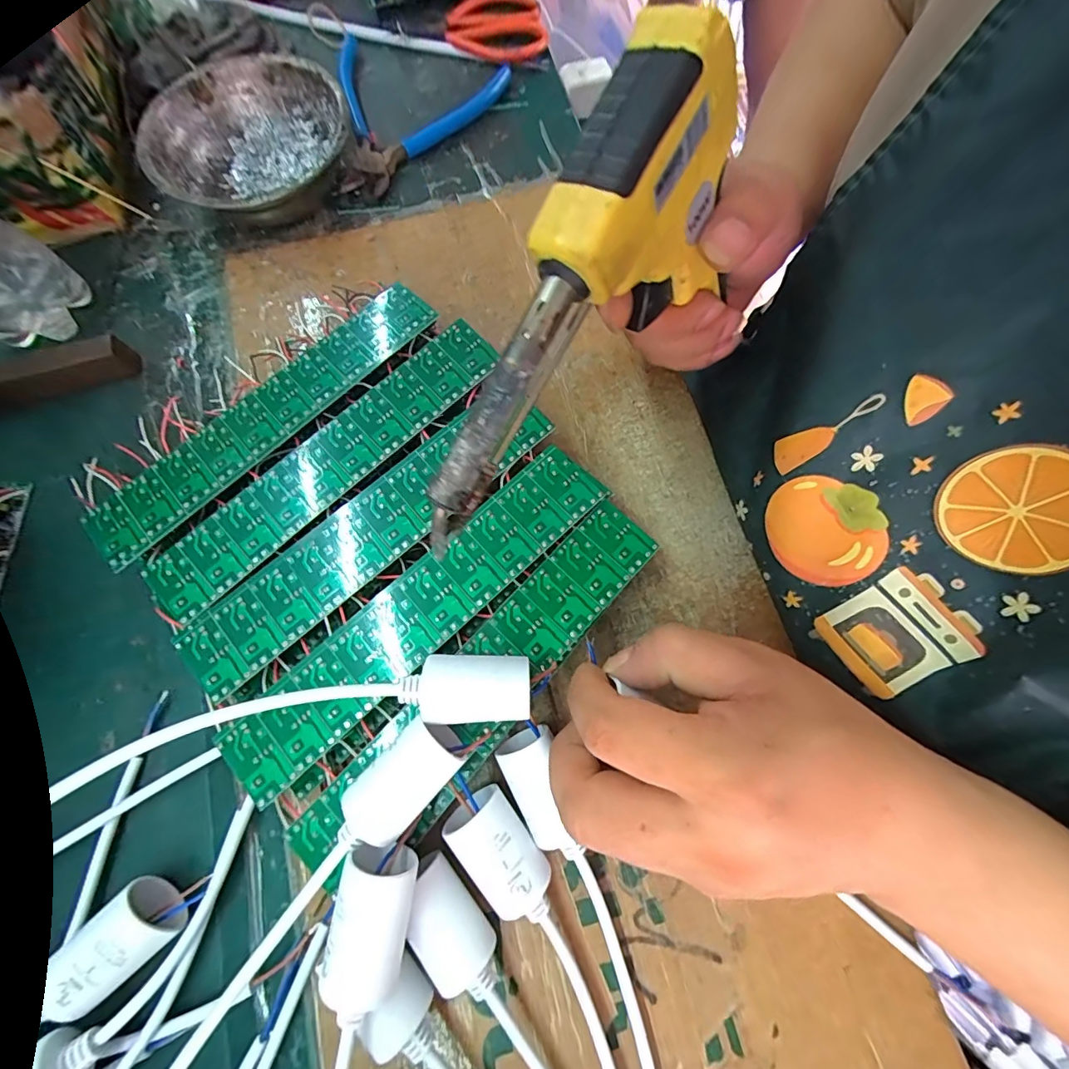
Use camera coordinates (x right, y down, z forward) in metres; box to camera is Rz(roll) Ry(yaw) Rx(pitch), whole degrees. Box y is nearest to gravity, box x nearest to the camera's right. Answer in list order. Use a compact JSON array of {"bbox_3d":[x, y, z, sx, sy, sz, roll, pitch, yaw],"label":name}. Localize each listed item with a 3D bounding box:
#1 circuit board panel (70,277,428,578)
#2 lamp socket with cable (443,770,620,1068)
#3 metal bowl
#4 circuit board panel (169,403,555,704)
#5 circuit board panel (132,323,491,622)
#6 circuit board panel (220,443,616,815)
[{"bbox_3d":[-0.139,-0.063,0.243,0.043,0.004,0.199,41,79,15],"label":"circuit board panel"},{"bbox_3d":[0.016,0.200,0.184,0.030,0.031,0.207,-24,76,-6],"label":"lamp socket with cable"},{"bbox_3d":[-0.180,-0.252,0.307,0.128,0.039,0.128,0,74,0],"label":"metal bowl"},{"bbox_3d":[-0.080,-0.003,0.227,0.199,0.007,0.039,-40,78,-10],"label":"circuit board panel"},{"bbox_3d":[-0.103,-0.038,0.235,0.200,0.004,0.034,-43,79,-11],"label":"circuit board panel"},{"bbox_3d":[-0.051,0.034,0.215,0.202,0.006,0.038,-41,78,-10],"label":"circuit board panel"}]

